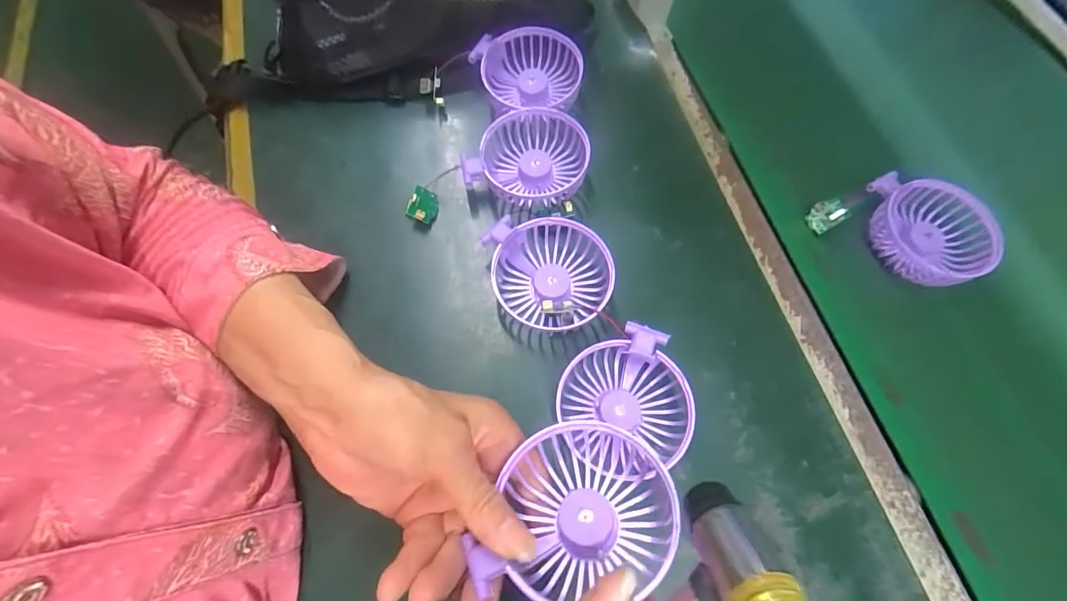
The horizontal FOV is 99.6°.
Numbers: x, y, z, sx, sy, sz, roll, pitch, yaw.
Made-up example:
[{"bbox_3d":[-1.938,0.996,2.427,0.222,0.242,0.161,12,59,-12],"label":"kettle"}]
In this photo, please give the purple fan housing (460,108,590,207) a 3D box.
[{"bbox_3d":[-0.003,-0.121,0.385,0.097,0.035,0.084,16,69,5],"label":"purple fan housing"}]

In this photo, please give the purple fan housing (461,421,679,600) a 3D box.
[{"bbox_3d":[0.023,0.109,0.238,0.101,0.035,0.084,2,68,0],"label":"purple fan housing"}]

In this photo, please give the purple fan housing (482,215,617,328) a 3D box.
[{"bbox_3d":[0.012,-0.021,0.347,0.096,0.036,0.083,2,68,0],"label":"purple fan housing"}]

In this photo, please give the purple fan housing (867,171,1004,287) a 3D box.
[{"bbox_3d":[0.327,-0.057,0.372,0.082,0.027,0.088,7,69,2],"label":"purple fan housing"}]

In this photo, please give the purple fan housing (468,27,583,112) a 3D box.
[{"bbox_3d":[0.000,-0.203,0.415,0.090,0.040,0.097,-21,70,-9],"label":"purple fan housing"}]

